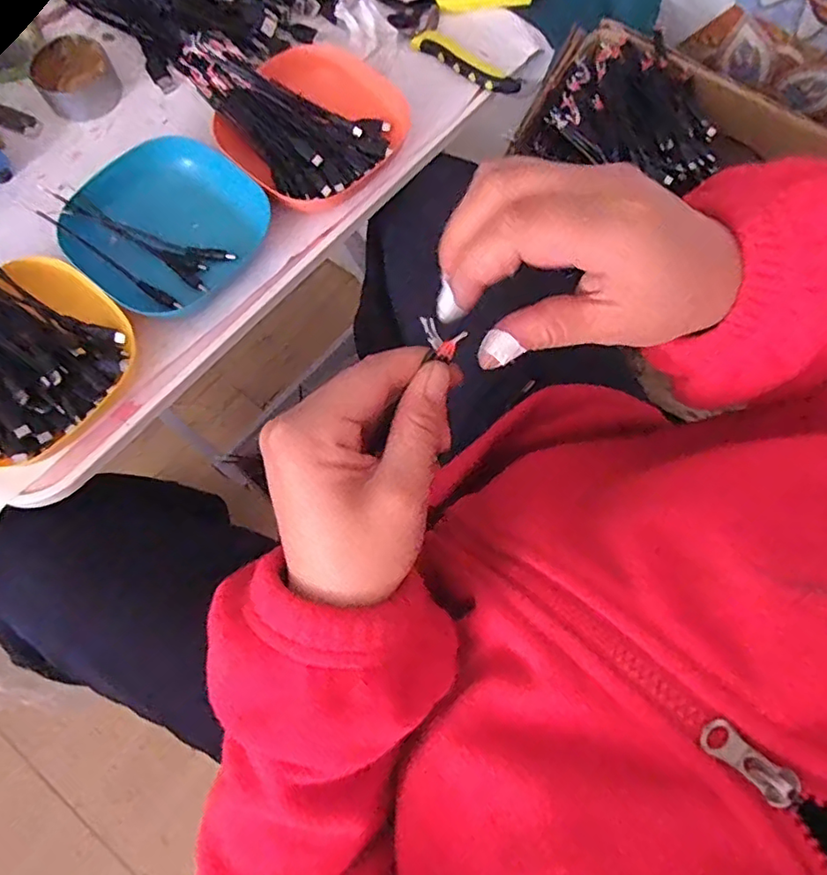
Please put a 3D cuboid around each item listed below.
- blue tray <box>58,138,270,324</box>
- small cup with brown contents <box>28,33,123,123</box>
[{"bbox_3d":[-0.190,-0.164,0.444,0.127,0.030,0.135,42,77,10],"label":"blue tray"},{"bbox_3d":[-0.285,-0.304,0.486,0.062,0.030,0.055,-39,79,-11],"label":"small cup with brown contents"}]

